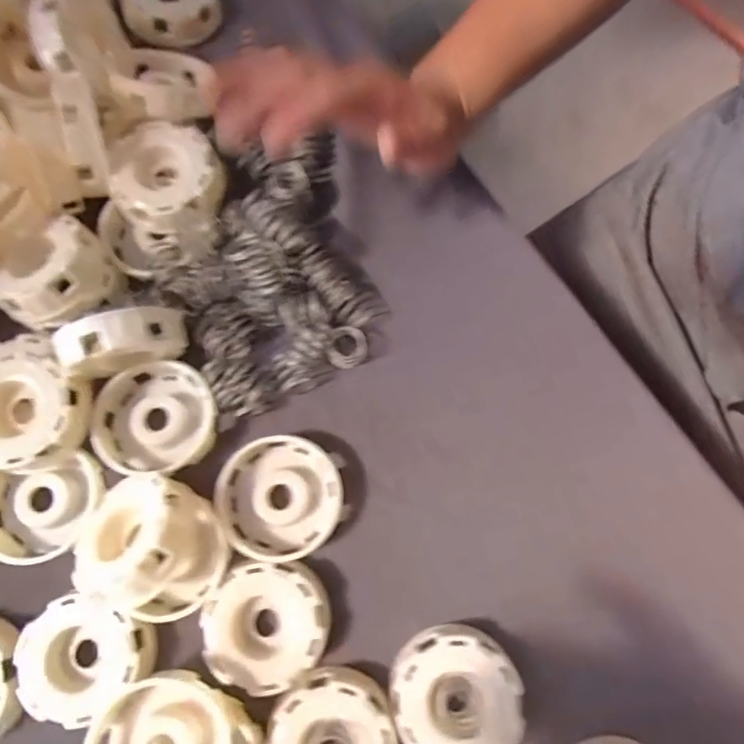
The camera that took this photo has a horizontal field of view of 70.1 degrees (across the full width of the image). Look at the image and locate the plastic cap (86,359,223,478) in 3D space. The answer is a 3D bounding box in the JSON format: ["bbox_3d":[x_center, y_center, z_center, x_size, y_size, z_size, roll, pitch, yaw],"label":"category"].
[{"bbox_3d":[-0.129,0.028,0.317,0.067,0.020,0.064,0,75,1],"label":"plastic cap"}]

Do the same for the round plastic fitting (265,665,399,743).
[{"bbox_3d":[-0.021,0.193,0.277,0.064,0.016,0.065,0,75,1],"label":"round plastic fitting"}]

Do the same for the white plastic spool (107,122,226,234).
[{"bbox_3d":[-0.130,-0.123,0.331,0.067,0.020,0.064,0,75,1],"label":"white plastic spool"}]

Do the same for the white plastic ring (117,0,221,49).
[{"bbox_3d":[-0.147,-0.269,0.386,0.065,0.020,0.065,0,90,-17],"label":"white plastic ring"}]

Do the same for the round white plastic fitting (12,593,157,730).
[{"bbox_3d":[-0.155,0.151,0.288,0.066,0.017,0.059,-38,78,-9],"label":"round white plastic fitting"}]

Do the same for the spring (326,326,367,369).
[{"bbox_3d":[-0.016,-0.015,0.326,0.024,0.024,0.018,-14,75,-3],"label":"spring"}]

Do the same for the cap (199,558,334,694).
[{"bbox_3d":[-0.056,0.137,0.291,0.066,0.019,0.062,0,75,1],"label":"cap"}]

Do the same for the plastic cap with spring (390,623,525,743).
[{"bbox_3d":[0.045,0.172,0.280,0.066,0.023,0.063,0,75,1],"label":"plastic cap with spring"}]

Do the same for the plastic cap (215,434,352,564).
[{"bbox_3d":[-0.052,0.073,0.308,0.070,0.018,0.066,-9,75,-2],"label":"plastic cap"}]

